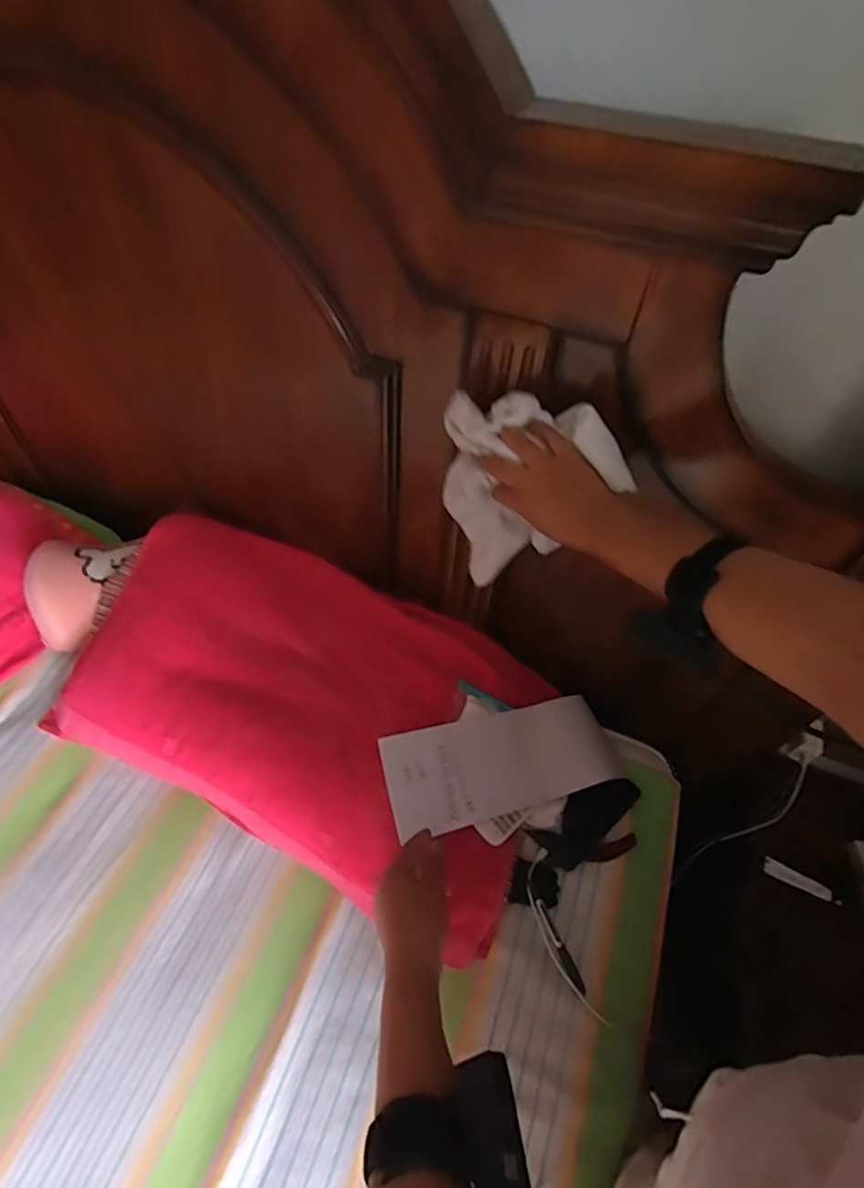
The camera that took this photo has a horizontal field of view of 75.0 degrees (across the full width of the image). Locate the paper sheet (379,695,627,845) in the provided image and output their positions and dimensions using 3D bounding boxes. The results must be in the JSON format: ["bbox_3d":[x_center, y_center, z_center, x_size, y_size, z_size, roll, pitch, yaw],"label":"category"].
[{"bbox_3d":[0.106,0.232,0.788,0.350,0.025,0.130,-7,69,-23],"label":"paper sheet"}]

